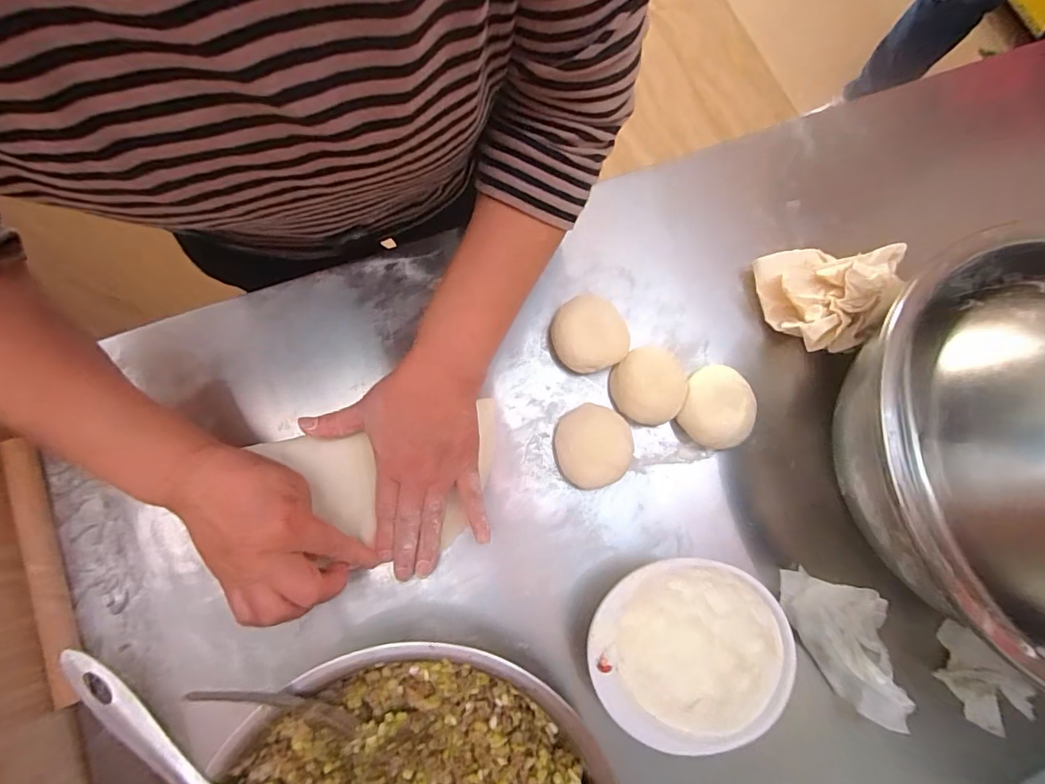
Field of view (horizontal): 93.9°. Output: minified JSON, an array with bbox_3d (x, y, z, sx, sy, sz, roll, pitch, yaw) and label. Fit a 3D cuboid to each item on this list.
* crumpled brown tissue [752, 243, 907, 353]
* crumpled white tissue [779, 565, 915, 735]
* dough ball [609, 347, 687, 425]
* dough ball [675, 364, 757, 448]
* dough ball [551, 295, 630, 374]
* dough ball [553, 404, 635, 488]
[{"bbox_3d":[0.288,-0.088,0.438,0.137,0.048,0.101,-8,77,-5],"label":"crumpled brown tissue"},{"bbox_3d":[0.242,0.192,0.372,0.092,0.032,0.090,18,76,2],"label":"crumpled white tissue"},{"bbox_3d":[0.109,-0.006,0.416,0.064,0.034,0.062,1,76,-3],"label":"dough ball"},{"bbox_3d":[0.166,0.014,0.417,0.057,0.027,0.069,20,76,2],"label":"dough ball"},{"bbox_3d":[0.058,-0.051,0.417,0.063,0.030,0.065,1,76,-3],"label":"dough ball"},{"bbox_3d":[0.058,0.045,0.401,0.060,0.022,0.065,1,76,-3],"label":"dough ball"}]

